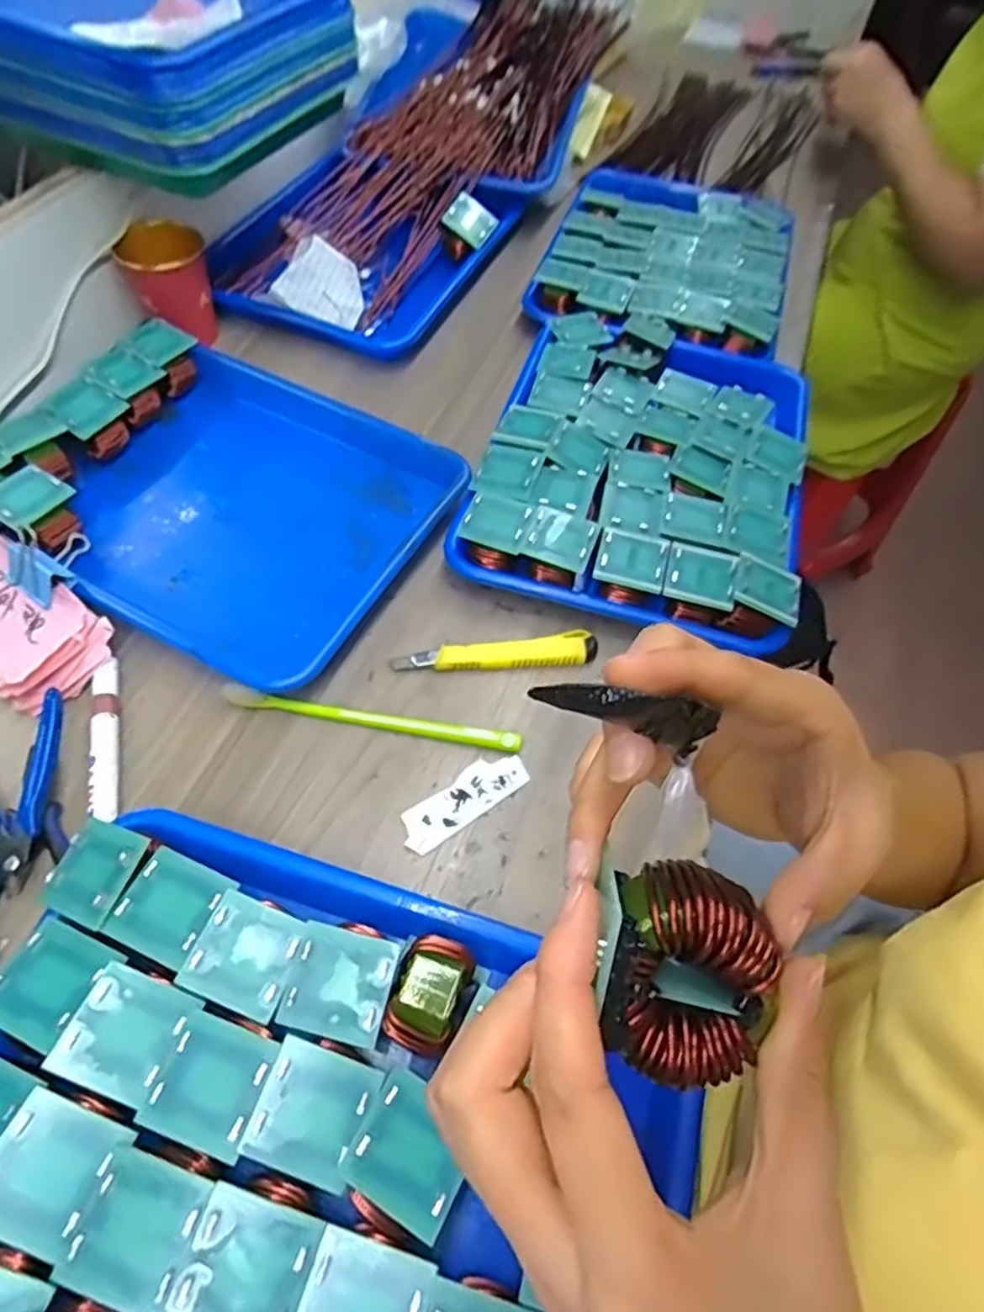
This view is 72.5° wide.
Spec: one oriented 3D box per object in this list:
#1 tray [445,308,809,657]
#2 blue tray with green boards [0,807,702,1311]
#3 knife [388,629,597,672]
[{"bbox_3d":[0.129,-0.165,0.534,0.243,0.041,0.337,17,58,6],"label":"tray"},{"bbox_3d":[-0.082,0.216,0.285,0.319,0.043,0.246,15,58,5],"label":"blue tray with green boards"},{"bbox_3d":[0.002,-0.001,0.453,0.137,0.009,0.021,-5,58,-7],"label":"knife"}]

